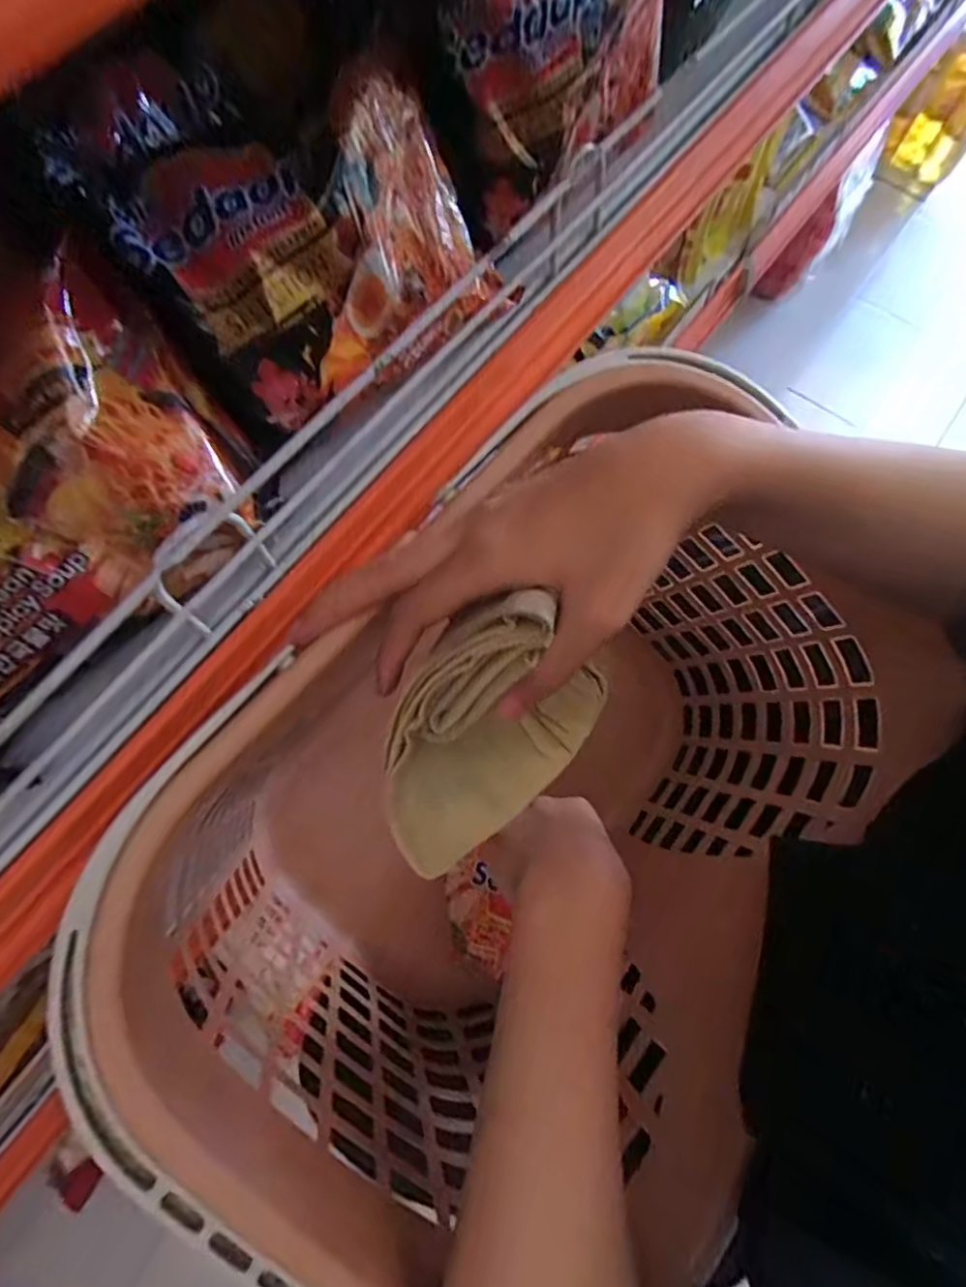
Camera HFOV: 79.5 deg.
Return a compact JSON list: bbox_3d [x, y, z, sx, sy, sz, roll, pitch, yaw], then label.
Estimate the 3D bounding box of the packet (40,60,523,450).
[{"bbox_3d":[-0.061,-0.155,0.214,0.134,0.033,0.113,-42,112,-14],"label":"packet"}]

